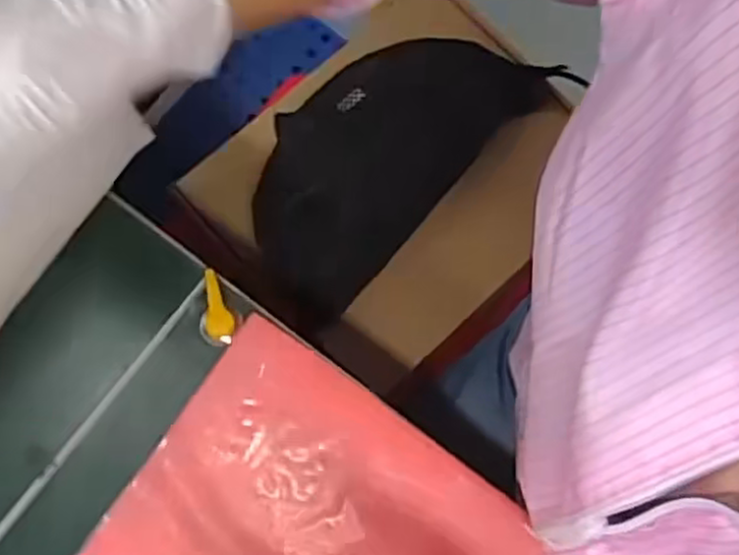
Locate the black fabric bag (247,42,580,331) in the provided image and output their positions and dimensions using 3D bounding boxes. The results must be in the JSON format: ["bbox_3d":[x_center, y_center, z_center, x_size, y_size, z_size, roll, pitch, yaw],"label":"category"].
[{"bbox_3d":[0.012,-0.114,0.635,0.300,0.047,0.152,-42,82,-8],"label":"black fabric bag"}]

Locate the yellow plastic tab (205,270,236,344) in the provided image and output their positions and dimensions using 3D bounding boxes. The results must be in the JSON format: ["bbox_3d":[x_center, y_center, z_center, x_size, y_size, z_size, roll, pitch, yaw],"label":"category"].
[{"bbox_3d":[-0.086,0.016,0.421,0.016,0.006,0.043,-3,79,-1],"label":"yellow plastic tab"}]

